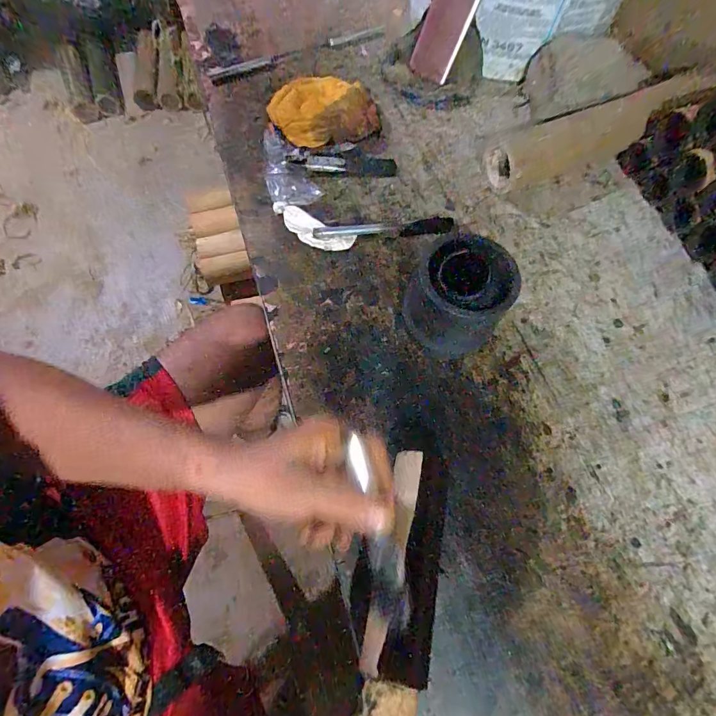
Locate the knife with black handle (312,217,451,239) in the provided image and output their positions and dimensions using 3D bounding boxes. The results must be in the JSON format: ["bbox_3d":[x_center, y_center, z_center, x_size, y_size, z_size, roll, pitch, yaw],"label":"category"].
[{"bbox_3d":[0.037,-0.172,0.533,0.186,0.021,0.027,-6,67,-6],"label":"knife with black handle"}]

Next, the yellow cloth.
[{"bbox_3d":[-0.052,-0.377,0.607,0.154,0.029,0.139,-13,68,-9],"label":"yellow cloth"}]

